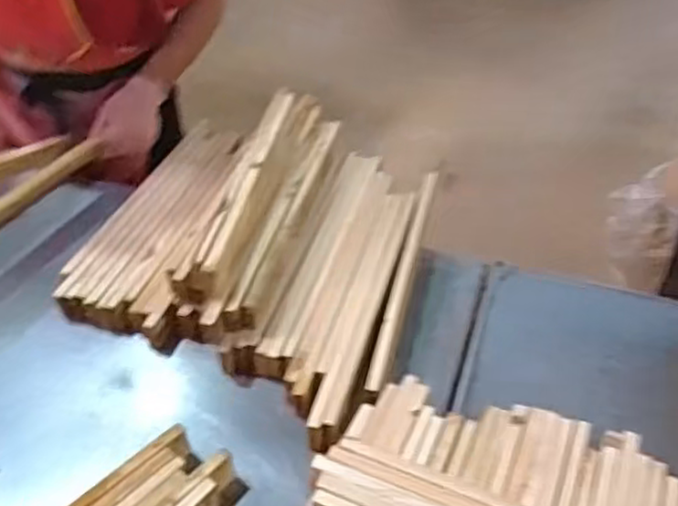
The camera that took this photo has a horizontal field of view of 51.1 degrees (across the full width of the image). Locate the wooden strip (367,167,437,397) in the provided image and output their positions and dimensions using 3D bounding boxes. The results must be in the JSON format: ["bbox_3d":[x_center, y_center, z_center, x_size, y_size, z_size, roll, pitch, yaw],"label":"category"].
[{"bbox_3d":[0.104,0.027,1.074,0.027,0.033,0.466,9,45,11],"label":"wooden strip"}]

